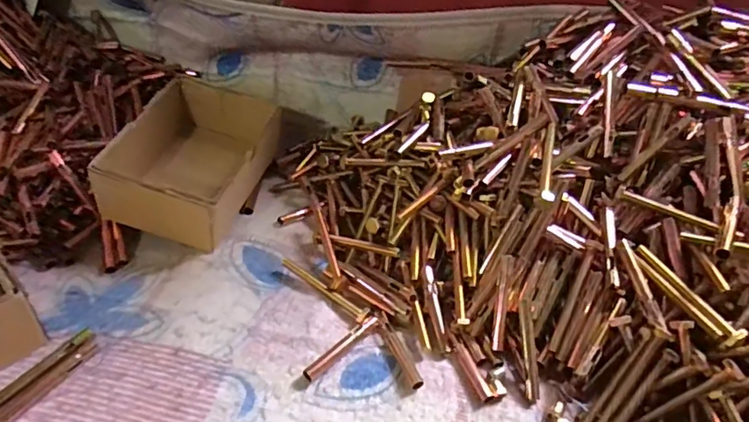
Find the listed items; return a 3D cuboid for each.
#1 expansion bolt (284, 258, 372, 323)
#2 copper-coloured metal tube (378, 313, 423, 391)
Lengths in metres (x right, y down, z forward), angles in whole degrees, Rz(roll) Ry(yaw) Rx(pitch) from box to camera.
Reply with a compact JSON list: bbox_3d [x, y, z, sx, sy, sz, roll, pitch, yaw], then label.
[{"bbox_3d":[-0.049,0.077,0.511,0.107,0.012,0.014,29,45,29],"label":"expansion bolt"},{"bbox_3d":[0.022,0.125,0.467,0.010,0.012,0.082,-13,41,-19],"label":"copper-coloured metal tube"}]

